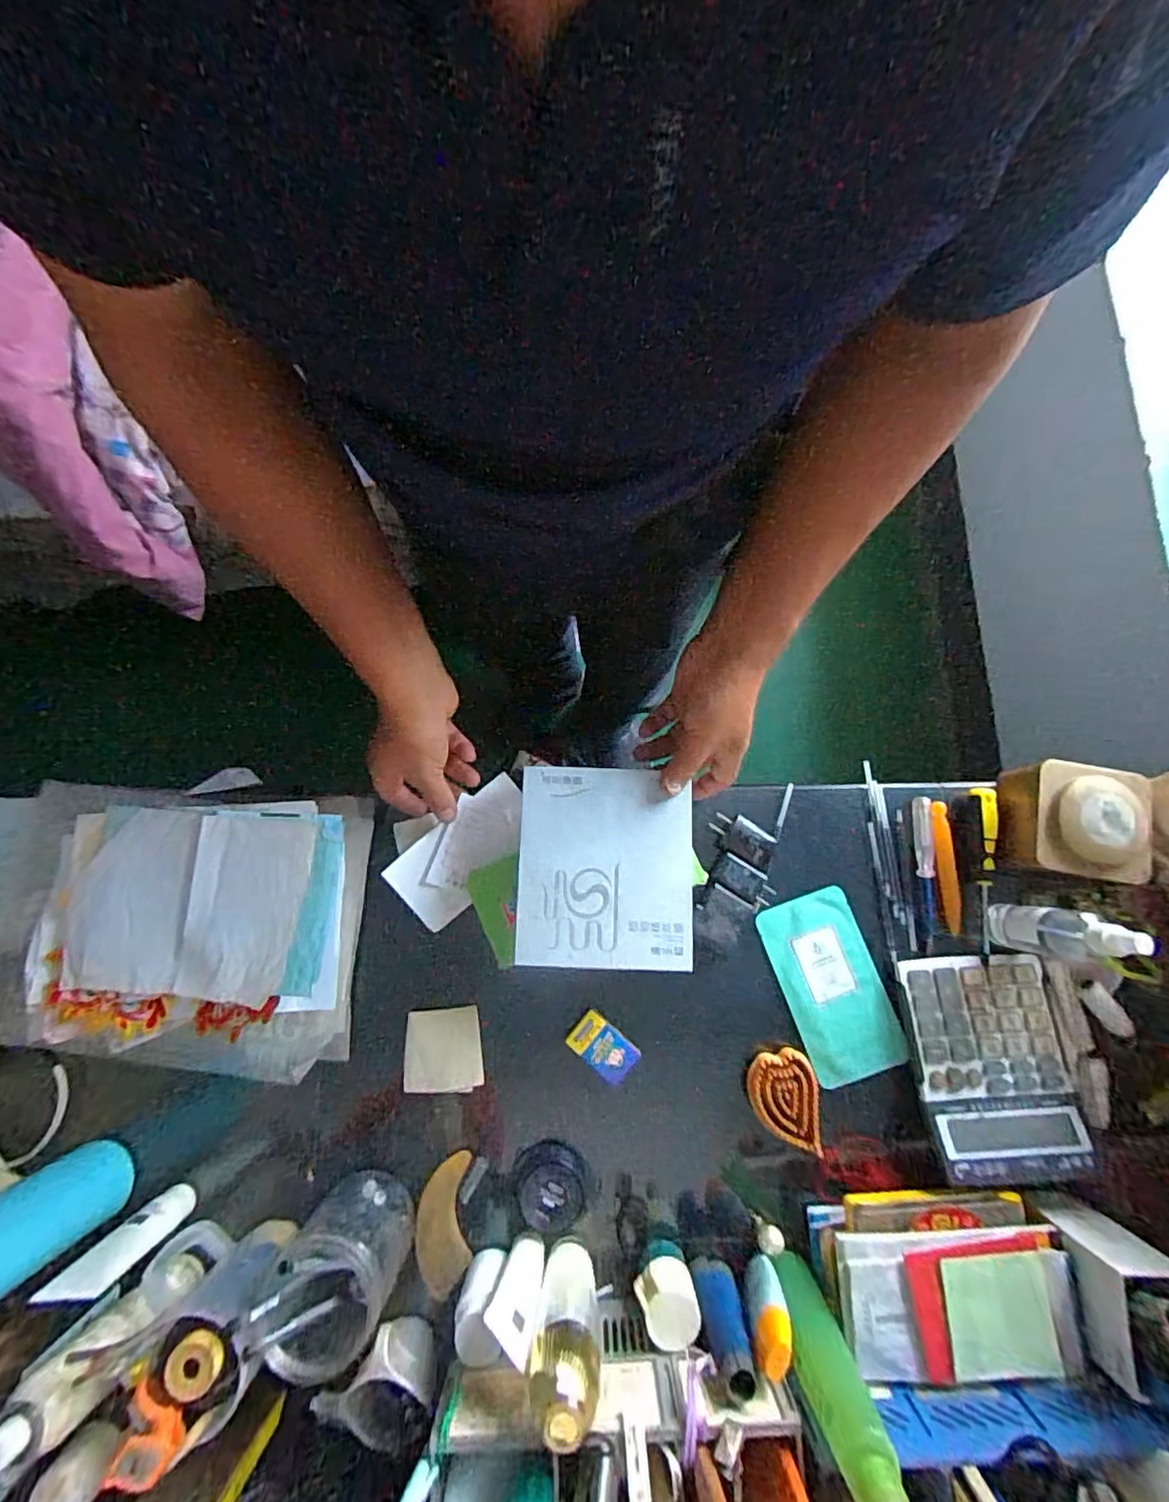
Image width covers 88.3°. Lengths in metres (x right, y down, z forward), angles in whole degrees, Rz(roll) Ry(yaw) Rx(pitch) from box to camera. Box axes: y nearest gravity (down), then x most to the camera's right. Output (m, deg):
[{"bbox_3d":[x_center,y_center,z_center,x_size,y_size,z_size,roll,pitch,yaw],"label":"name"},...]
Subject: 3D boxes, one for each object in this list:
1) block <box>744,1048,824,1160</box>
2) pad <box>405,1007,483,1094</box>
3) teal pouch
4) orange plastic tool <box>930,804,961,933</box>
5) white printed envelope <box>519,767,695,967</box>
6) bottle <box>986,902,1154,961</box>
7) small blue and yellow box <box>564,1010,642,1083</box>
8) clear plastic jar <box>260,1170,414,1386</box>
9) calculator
[{"bbox_3d":[0.174,0.304,0.529,0.057,0.024,0.078,3,79,0],"label":"block"},{"bbox_3d":[-0.128,0.272,0.547,0.067,0.011,0.068,-3,80,-1],"label":"pad"},{"bbox_3d":[0.228,0.215,0.557,0.090,0.015,0.161,-20,80,-4],"label":"teal pouch"},{"bbox_3d":[0.345,0.110,0.572,0.017,0.009,0.121,-6,80,-2],"label":"orange plastic tool"},{"bbox_3d":[0.017,0.096,0.504,0.143,0.007,0.162,2,79,0],"label":"white printed envelope"},{"bbox_3d":[0.393,0.149,0.489,0.030,0.139,0.040,4,79,0],"label":"bottle"},{"bbox_3d":[0.017,0.268,0.544,0.063,0.010,0.038,41,82,6],"label":"small blue and yellow box"},{"bbox_3d":[-0.188,0.400,0.464,0.085,0.095,0.082,0,80,-1],"label":"clear plastic jar"},{"bbox_3d":[0.356,0.272,0.524,0.129,0.035,0.173,0,80,-1],"label":"calculator"}]

